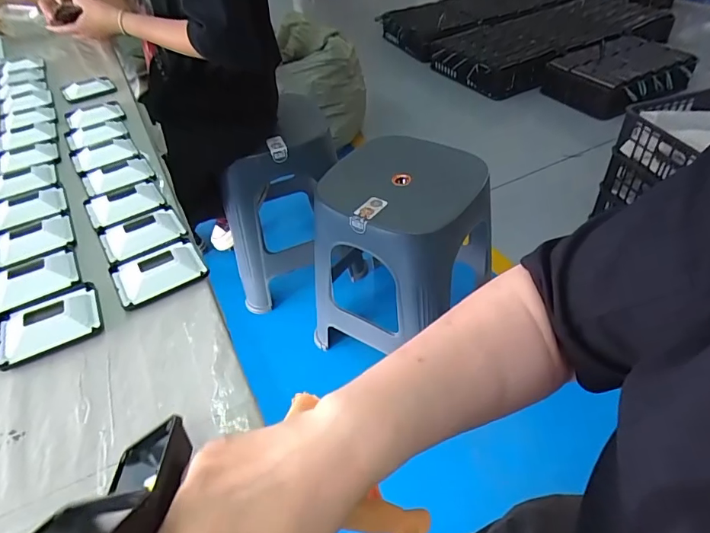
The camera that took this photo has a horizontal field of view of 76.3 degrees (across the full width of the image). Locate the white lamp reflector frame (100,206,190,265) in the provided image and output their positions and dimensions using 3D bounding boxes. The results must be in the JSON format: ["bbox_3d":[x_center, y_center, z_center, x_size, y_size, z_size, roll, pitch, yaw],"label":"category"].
[{"bbox_3d":[-0.219,-0.038,0.461,0.077,0.011,0.066,-27,48,-21],"label":"white lamp reflector frame"}]

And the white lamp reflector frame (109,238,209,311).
[{"bbox_3d":[-0.184,-0.001,0.419,0.078,0.015,0.067,-27,48,-21],"label":"white lamp reflector frame"}]

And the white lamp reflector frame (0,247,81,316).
[{"bbox_3d":[-0.301,0.009,0.415,0.078,0.013,0.071,-26,48,-20],"label":"white lamp reflector frame"}]

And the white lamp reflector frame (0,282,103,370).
[{"bbox_3d":[-0.261,0.044,0.381,0.079,0.014,0.068,-25,48,-19],"label":"white lamp reflector frame"}]

